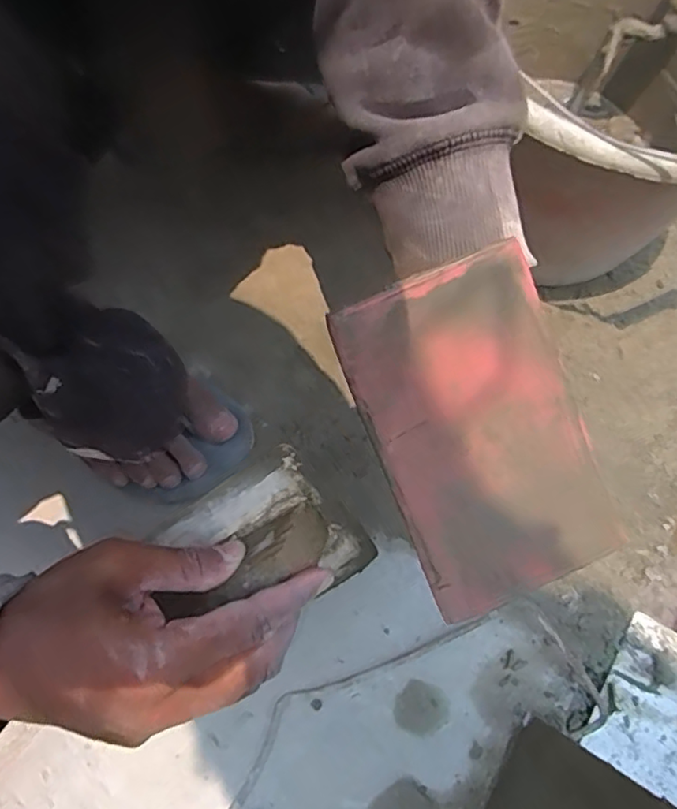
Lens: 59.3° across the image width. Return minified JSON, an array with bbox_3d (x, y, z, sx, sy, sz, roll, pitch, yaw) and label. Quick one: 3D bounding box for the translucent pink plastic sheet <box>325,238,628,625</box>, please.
[{"bbox_3d":[0.061,0.016,0.253,0.086,0.004,0.148,-24,105,0],"label":"translucent pink plastic sheet"}]

